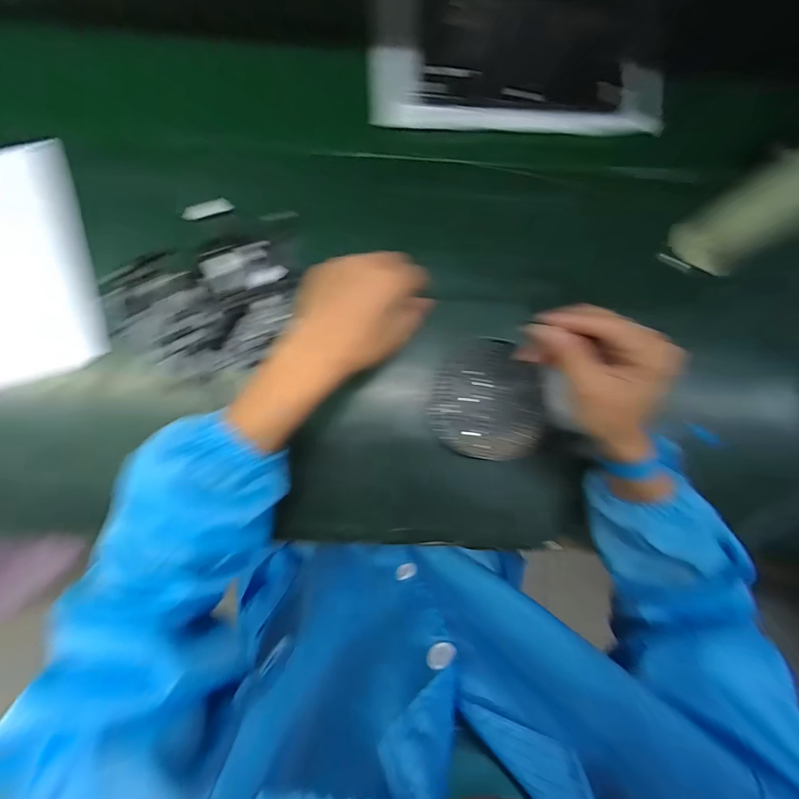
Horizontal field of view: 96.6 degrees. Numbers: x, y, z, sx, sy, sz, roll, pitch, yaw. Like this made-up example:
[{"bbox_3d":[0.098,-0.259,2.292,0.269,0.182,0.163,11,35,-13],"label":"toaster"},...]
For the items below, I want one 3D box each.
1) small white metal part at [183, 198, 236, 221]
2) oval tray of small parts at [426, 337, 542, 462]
[{"bbox_3d":[-0.185,-0.184,0.343,0.048,0.004,0.014,-17,101,-3],"label":"small white metal part"},{"bbox_3d":[0.086,-0.003,0.346,0.106,0.024,0.114,3,87,-2],"label":"oval tray of small parts"}]

